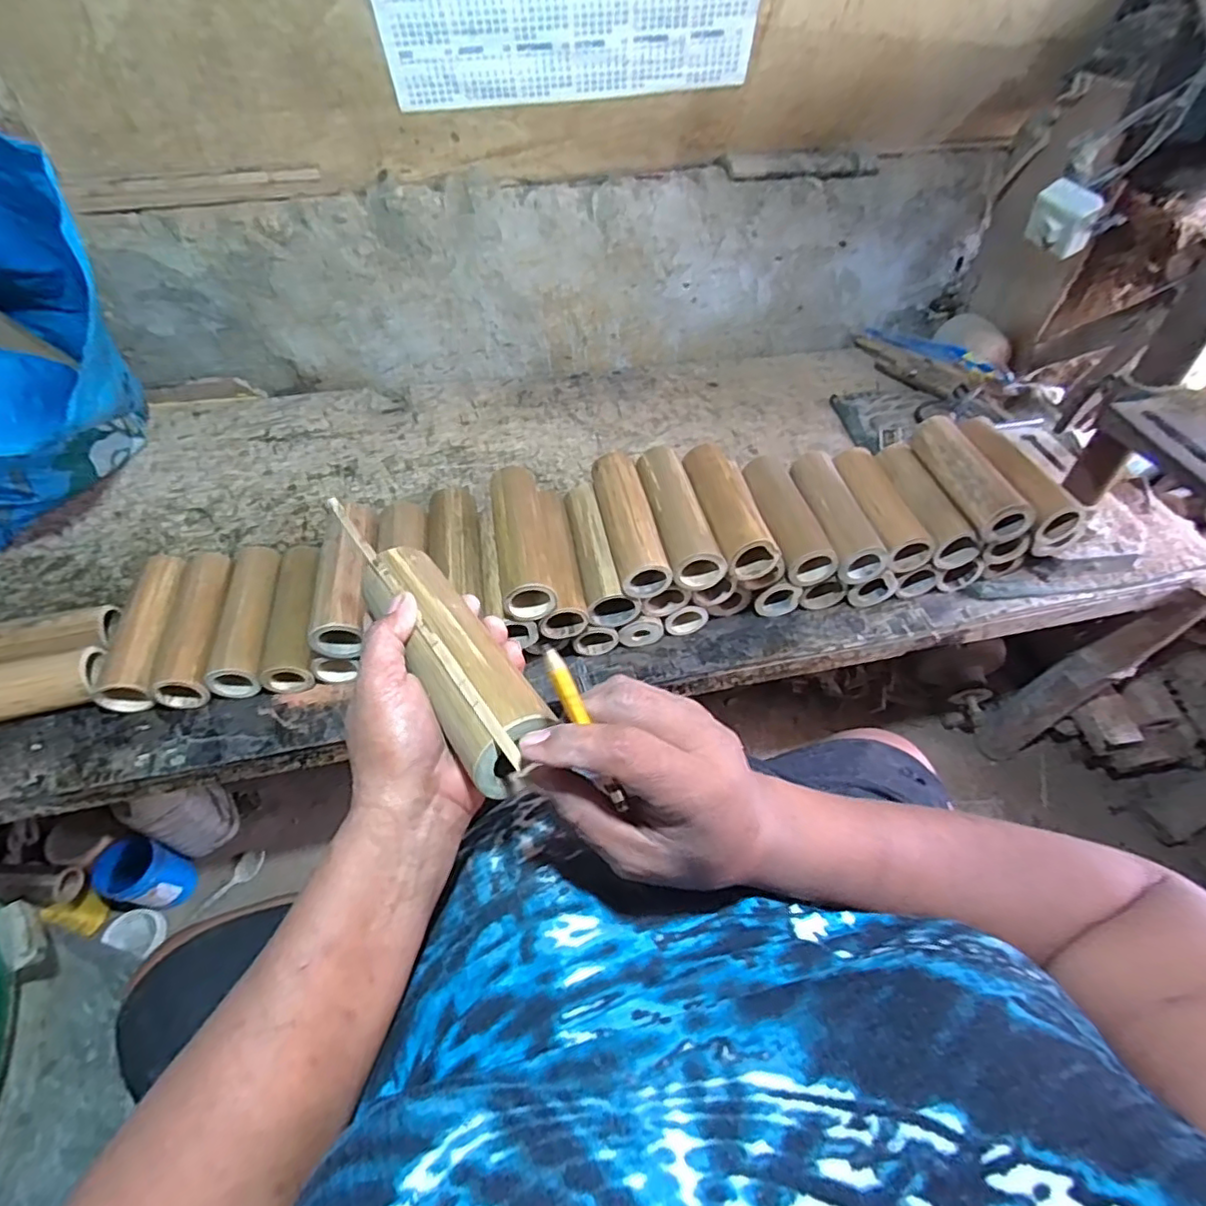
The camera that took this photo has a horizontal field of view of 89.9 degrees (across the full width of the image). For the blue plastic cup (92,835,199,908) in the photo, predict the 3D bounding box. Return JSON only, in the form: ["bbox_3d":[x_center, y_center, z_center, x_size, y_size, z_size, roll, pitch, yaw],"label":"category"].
[{"bbox_3d":[-0.744,0.445,0.988,0.088,0.122,0.088,0,51,0],"label":"blue plastic cup"}]

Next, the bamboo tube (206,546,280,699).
[{"bbox_3d":[-0.396,0.017,0.684,0.052,0.050,0.180,-6,51,-5],"label":"bamboo tube"}]

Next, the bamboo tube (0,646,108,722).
[{"bbox_3d":[-0.612,0.097,0.621,0.188,0.052,0.056,-11,51,-9],"label":"bamboo tube"}]

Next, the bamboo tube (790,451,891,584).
[{"bbox_3d":[0.278,-0.108,0.722,0.053,0.050,0.182,-6,51,-5],"label":"bamboo tube"}]

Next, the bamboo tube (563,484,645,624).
[{"bbox_3d":[-0.005,-0.059,0.685,0.054,0.062,0.172,-9,51,-7],"label":"bamboo tube"}]

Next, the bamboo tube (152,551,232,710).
[{"bbox_3d":[-0.447,0.025,0.675,0.052,0.051,0.178,-7,51,-5],"label":"bamboo tube"}]

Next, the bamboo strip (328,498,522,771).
[{"bbox_3d":[-0.118,-0.001,0.358,0.007,0.004,0.278,-29,48,-22],"label":"bamboo strip"}]

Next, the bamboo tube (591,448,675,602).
[{"bbox_3d":[0.026,-0.089,0.656,0.052,0.051,0.177,-10,51,-8],"label":"bamboo tube"}]

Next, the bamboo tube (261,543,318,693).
[{"bbox_3d":[-0.345,0.014,0.690,0.055,0.058,0.181,-6,51,-5],"label":"bamboo tube"}]

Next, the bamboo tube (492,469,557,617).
[{"bbox_3d":[-0.085,-0.067,0.625,0.049,0.050,0.170,-8,51,-7],"label":"bamboo tube"}]

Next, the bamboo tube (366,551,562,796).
[{"bbox_3d":[-0.088,0.027,0.349,0.050,0.043,0.177,-26,49,-20],"label":"bamboo tube"}]

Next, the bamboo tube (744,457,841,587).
[{"bbox_3d":[0.211,-0.103,0.712,0.061,0.053,0.176,-10,51,-8],"label":"bamboo tube"}]

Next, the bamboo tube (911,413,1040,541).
[{"bbox_3d":[0.413,-0.149,0.690,0.057,0.046,0.180,-8,51,-6],"label":"bamboo tube"}]

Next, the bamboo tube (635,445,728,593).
[{"bbox_3d":[0.077,-0.097,0.661,0.053,0.053,0.182,-12,52,-9],"label":"bamboo tube"}]

